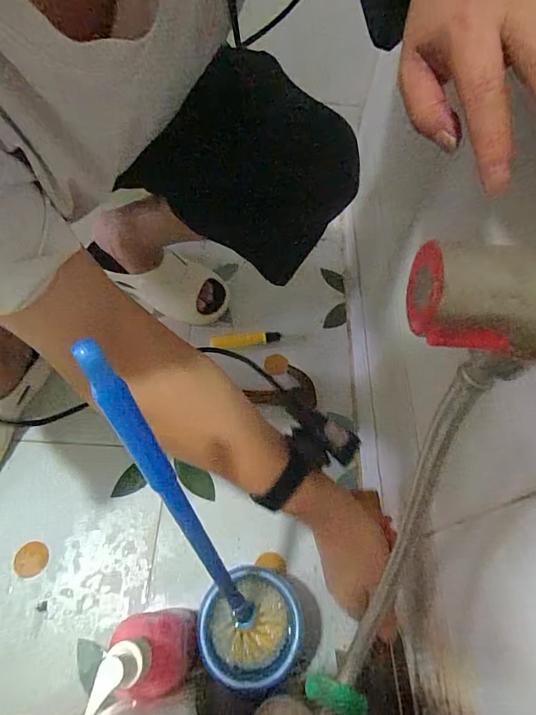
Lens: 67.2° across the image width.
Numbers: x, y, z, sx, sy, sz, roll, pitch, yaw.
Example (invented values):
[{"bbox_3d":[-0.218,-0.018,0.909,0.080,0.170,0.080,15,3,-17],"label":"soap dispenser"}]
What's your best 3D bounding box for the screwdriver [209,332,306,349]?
[{"bbox_3d":[-0.016,-0.030,0.675,0.159,0.022,0.022,-6,60,-7],"label":"screwdriver"}]

